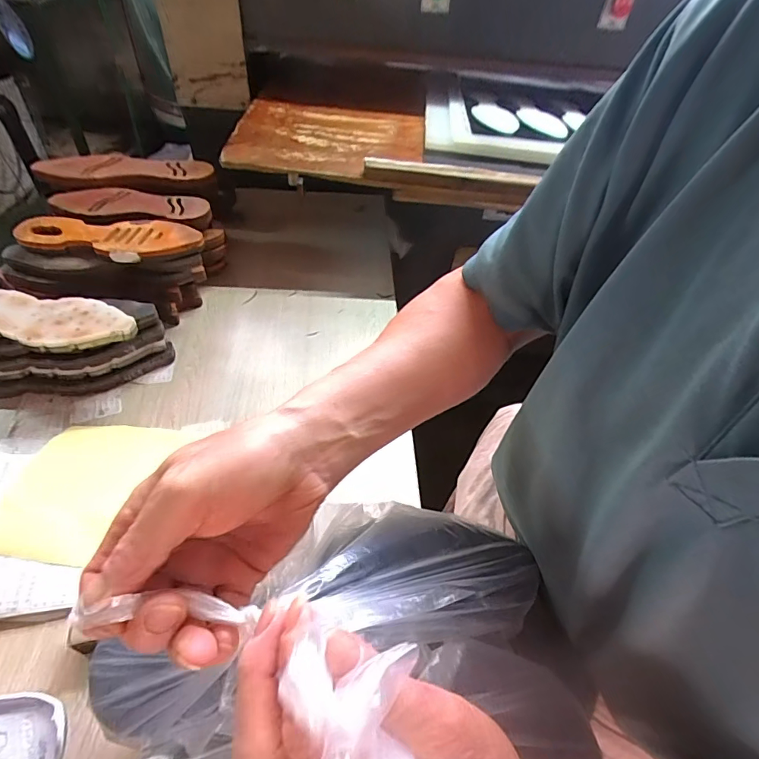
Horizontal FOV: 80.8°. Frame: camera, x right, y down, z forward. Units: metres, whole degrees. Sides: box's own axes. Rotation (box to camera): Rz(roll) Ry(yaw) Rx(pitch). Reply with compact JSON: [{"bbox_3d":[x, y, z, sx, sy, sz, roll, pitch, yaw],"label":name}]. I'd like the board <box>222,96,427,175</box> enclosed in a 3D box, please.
[{"bbox_3d":[-0.101,-0.523,0.957,0.397,0.028,0.320,4,48,-2],"label":"board"}]

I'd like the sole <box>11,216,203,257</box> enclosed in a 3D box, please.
[{"bbox_3d":[-0.460,-0.244,0.754,0.309,0.020,0.095,7,48,1],"label":"sole"}]

